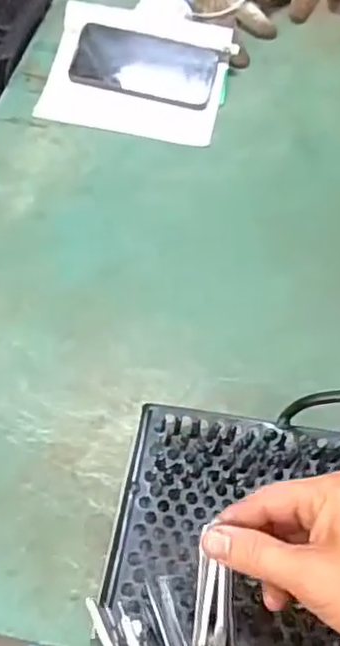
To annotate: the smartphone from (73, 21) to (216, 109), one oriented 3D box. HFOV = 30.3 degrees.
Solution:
[{"bbox_3d":[-0.030,-0.298,0.728,0.163,0.006,0.083,13,75,2],"label":"smartphone"}]

